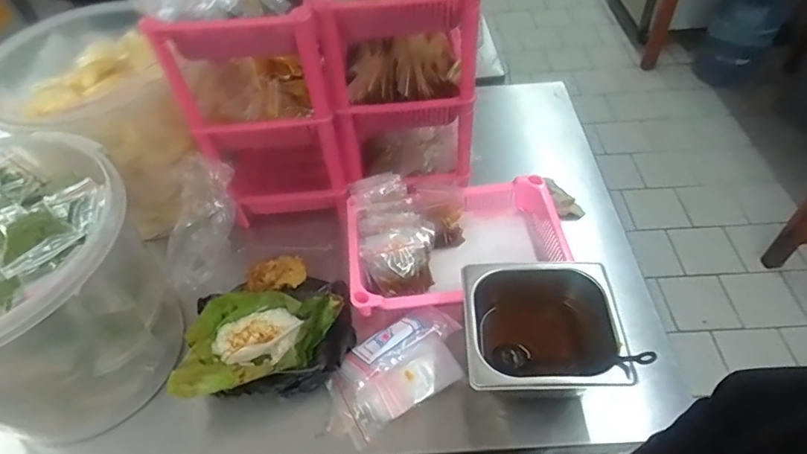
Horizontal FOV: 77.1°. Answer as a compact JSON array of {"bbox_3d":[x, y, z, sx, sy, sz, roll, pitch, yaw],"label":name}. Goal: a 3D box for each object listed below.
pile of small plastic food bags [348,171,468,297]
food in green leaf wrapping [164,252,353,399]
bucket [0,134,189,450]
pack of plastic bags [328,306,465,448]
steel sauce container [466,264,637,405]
[{"bbox_3d":[0.014,0.006,0.726,0.154,0.069,0.174,-9,50,-4],"label":"pile of small plastic food bags"},{"bbox_3d":[-0.177,0.122,0.665,0.211,0.057,0.190,-13,50,-7],"label":"food in green leaf wrapping"},{"bbox_3d":[-0.420,0.078,0.578,0.268,0.242,0.272,-2,50,2],"label":"bucket"},{"bbox_3d":[-0.012,0.174,0.617,0.178,0.051,0.096,-27,53,-18],"label":"pack of plastic bags"},{"bbox_3d":[0.162,0.137,0.623,0.171,0.117,0.163,-2,50,3],"label":"steel sauce container"}]

